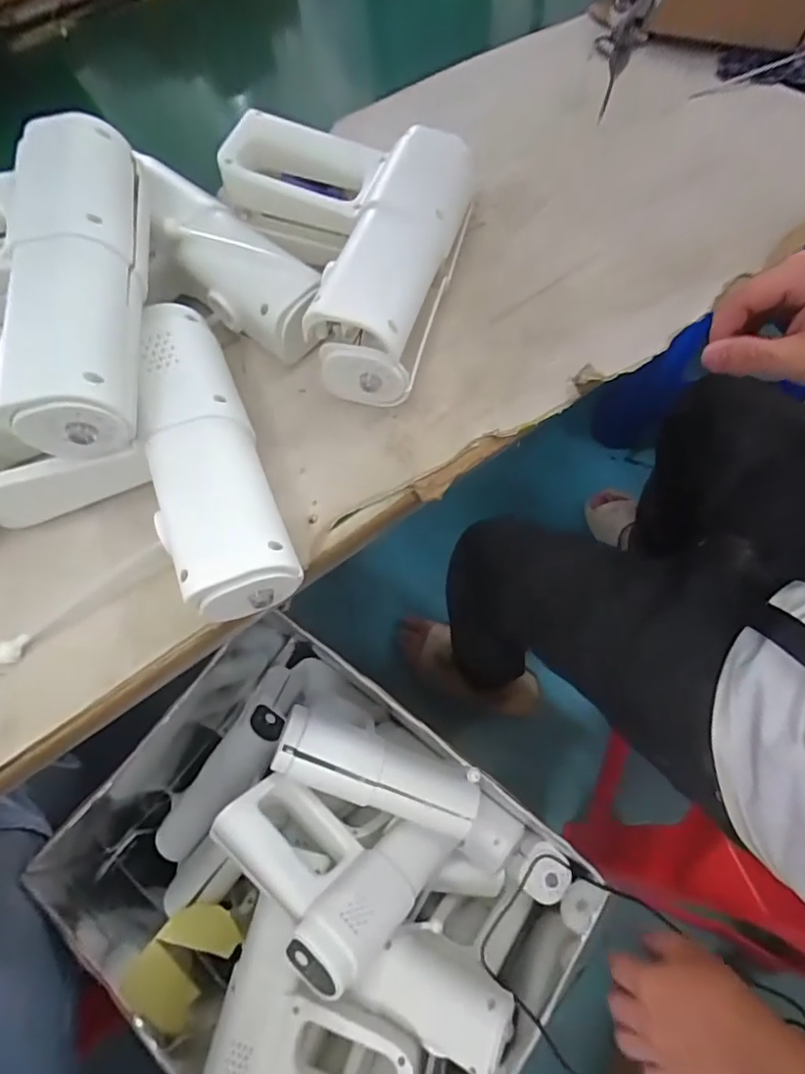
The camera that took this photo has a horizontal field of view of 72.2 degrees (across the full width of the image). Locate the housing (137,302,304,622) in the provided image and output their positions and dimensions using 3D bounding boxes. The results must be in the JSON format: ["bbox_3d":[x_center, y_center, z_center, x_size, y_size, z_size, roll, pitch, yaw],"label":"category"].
[{"bbox_3d":[-0.122,-0.051,0.346,0.065,0.067,0.212,-21,67,-6],"label":"housing"}]

